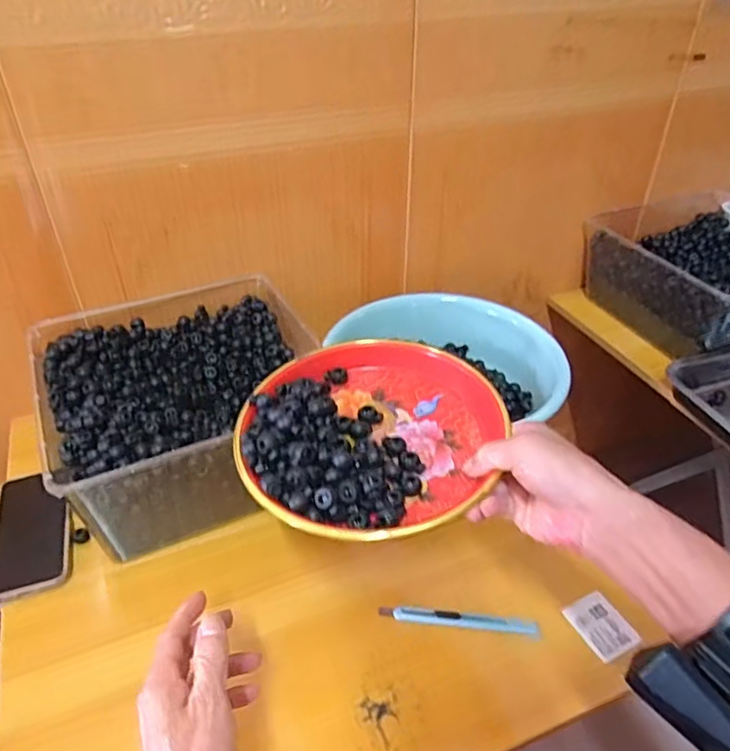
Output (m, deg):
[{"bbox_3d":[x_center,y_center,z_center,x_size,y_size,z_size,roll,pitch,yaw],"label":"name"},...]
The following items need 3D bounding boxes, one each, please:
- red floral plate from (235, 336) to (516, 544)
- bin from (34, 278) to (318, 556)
[{"bbox_3d":[0.003,0.039,0.510,0.215,0.036,0.206,-14,41,-17],"label":"red floral plate"},{"bbox_3d":[-0.212,0.036,0.733,0.291,0.140,0.276,-16,42,-19],"label":"bin"}]

